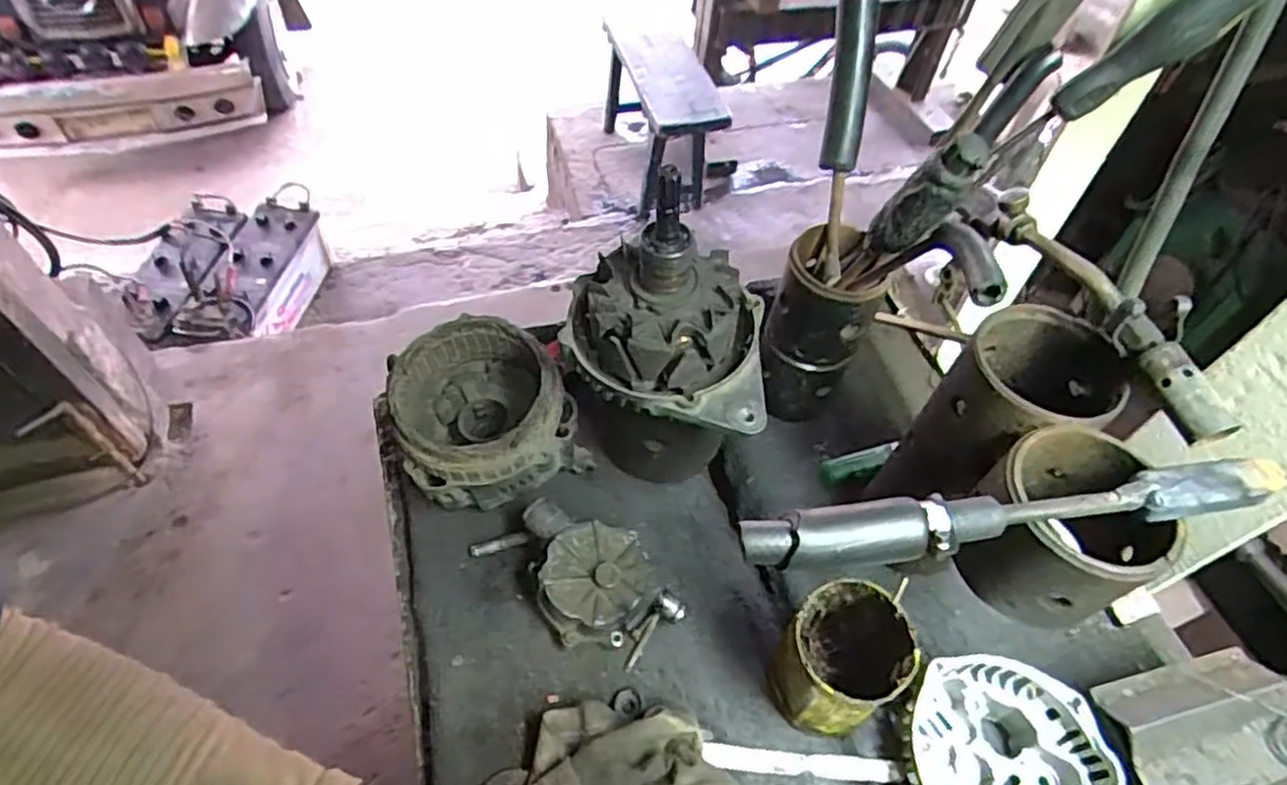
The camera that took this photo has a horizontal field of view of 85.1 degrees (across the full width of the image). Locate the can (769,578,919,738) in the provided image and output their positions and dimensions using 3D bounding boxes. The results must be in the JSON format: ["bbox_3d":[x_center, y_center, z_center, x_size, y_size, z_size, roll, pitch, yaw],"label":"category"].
[{"bbox_3d":[0.128,0.183,0.473,0.072,0.123,0.073,2,53,-3],"label":"can"}]

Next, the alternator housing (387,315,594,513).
[{"bbox_3d":[-0.126,0.018,0.576,0.144,0.106,0.130,-15,56,-15],"label":"alternator housing"}]

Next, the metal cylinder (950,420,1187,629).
[{"bbox_3d":[0.225,0.072,0.387,0.093,0.075,0.090,2,53,-3],"label":"metal cylinder"}]

